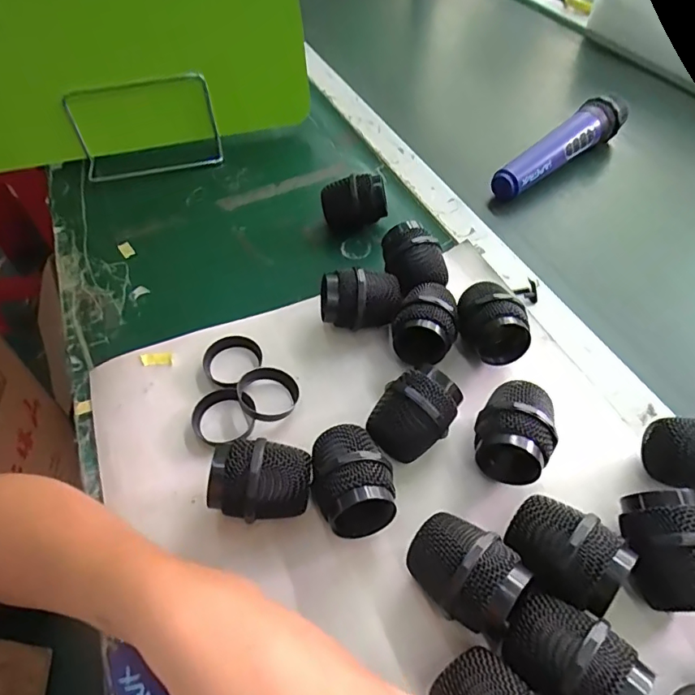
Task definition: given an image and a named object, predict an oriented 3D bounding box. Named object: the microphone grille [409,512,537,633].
[{"bbox_3d":[0.060,0.122,0.269,0.057,0.048,0.044,30,58,22],"label":"microphone grille"}]

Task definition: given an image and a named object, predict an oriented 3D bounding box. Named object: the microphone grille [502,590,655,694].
[{"bbox_3d":[0.105,0.154,0.244,0.058,0.050,0.041,27,57,20],"label":"microphone grille"}]

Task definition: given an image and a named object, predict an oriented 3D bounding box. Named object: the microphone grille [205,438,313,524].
[{"bbox_3d":[-0.051,0.083,0.307,0.058,0.051,0.040,3,52,3],"label":"microphone grille"}]

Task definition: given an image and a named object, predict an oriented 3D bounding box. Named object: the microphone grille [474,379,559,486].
[{"bbox_3d":[0.107,0.053,0.320,0.045,0.048,0.060,16,54,13],"label":"microphone grille"}]

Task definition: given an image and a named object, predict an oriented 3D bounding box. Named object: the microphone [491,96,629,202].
[{"bbox_3d":[0.229,-0.217,0.538,0.185,0.047,0.036,-32,58,-22],"label":"microphone"}]

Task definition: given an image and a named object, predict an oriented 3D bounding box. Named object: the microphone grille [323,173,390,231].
[{"bbox_3d":[0.006,-0.136,0.472,0.053,0.049,0.037,-17,54,-12],"label":"microphone grille"}]

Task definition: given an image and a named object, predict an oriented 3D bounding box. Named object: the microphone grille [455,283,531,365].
[{"bbox_3d":[0.105,-0.018,0.375,0.044,0.049,0.059,-4,52,-3],"label":"microphone grille"}]

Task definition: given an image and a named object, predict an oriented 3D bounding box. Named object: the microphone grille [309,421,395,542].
[{"bbox_3d":[0.002,0.081,0.305,0.045,0.046,0.060,-13,53,-9],"label":"microphone grille"}]

